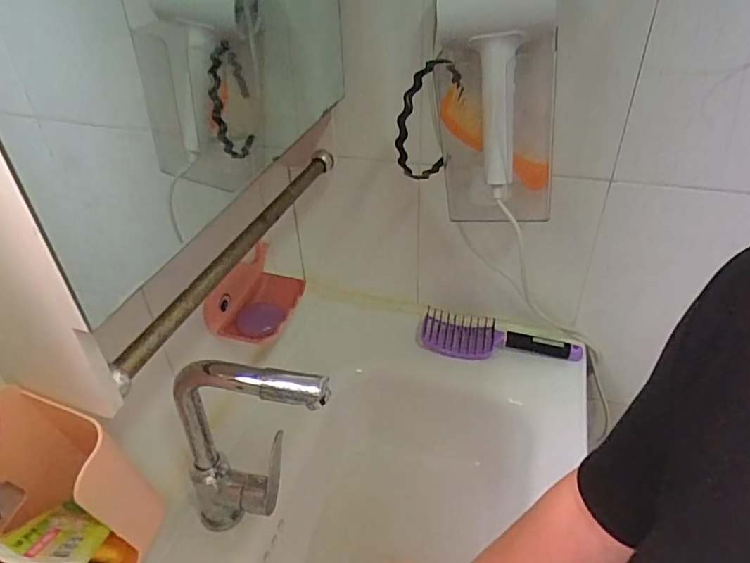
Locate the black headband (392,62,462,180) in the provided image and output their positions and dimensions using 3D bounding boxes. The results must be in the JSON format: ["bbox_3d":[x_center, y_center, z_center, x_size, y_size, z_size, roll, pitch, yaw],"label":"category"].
[{"bbox_3d":[0.059,-0.173,0.570,0.022,0.135,0.124,24,44,31],"label":"black headband"}]

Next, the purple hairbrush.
[{"bbox_3d":[0.190,0.088,0.803,0.243,0.034,0.076,5,37,10],"label":"purple hairbrush"}]

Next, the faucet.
[{"bbox_3d":[-0.117,0.170,0.520,0.170,0.252,0.051,4,37,9],"label":"faucet"}]

